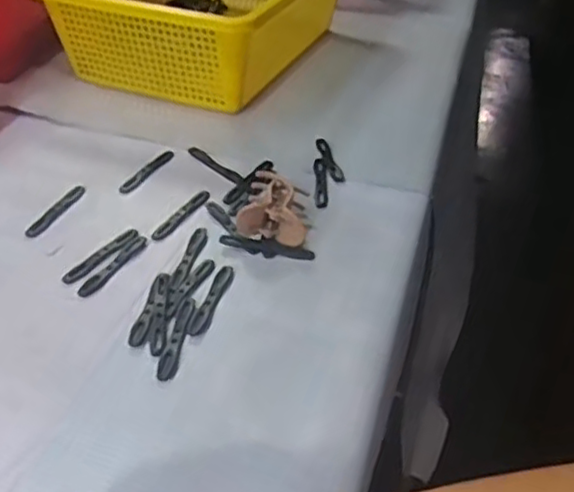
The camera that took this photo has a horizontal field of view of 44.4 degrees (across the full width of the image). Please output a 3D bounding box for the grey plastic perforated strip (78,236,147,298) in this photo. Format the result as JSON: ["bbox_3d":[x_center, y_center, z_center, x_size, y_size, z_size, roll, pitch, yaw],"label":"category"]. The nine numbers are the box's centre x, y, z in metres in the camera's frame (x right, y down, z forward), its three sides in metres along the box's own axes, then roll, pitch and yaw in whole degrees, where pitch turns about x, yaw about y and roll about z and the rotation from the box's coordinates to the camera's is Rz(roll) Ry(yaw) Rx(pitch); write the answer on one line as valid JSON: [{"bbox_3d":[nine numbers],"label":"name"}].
[{"bbox_3d":[-0.122,0.013,0.495,0.012,0.004,0.070,19,41,20],"label":"grey plastic perforated strip"}]

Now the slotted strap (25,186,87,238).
[{"bbox_3d":[-0.177,-0.028,0.543,0.012,0.006,0.066,17,41,18],"label":"slotted strap"}]

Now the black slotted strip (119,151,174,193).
[{"bbox_3d":[-0.116,-0.064,0.590,0.012,0.005,0.071,18,41,20],"label":"black slotted strip"}]

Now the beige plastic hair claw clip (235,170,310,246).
[{"bbox_3d":[-0.009,-0.028,0.523,0.049,0.031,0.050,5,38,4],"label":"beige plastic hair claw clip"}]

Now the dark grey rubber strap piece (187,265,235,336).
[{"bbox_3d":[-0.049,0.035,0.466,0.013,0.004,0.067,11,39,11],"label":"dark grey rubber strap piece"}]

